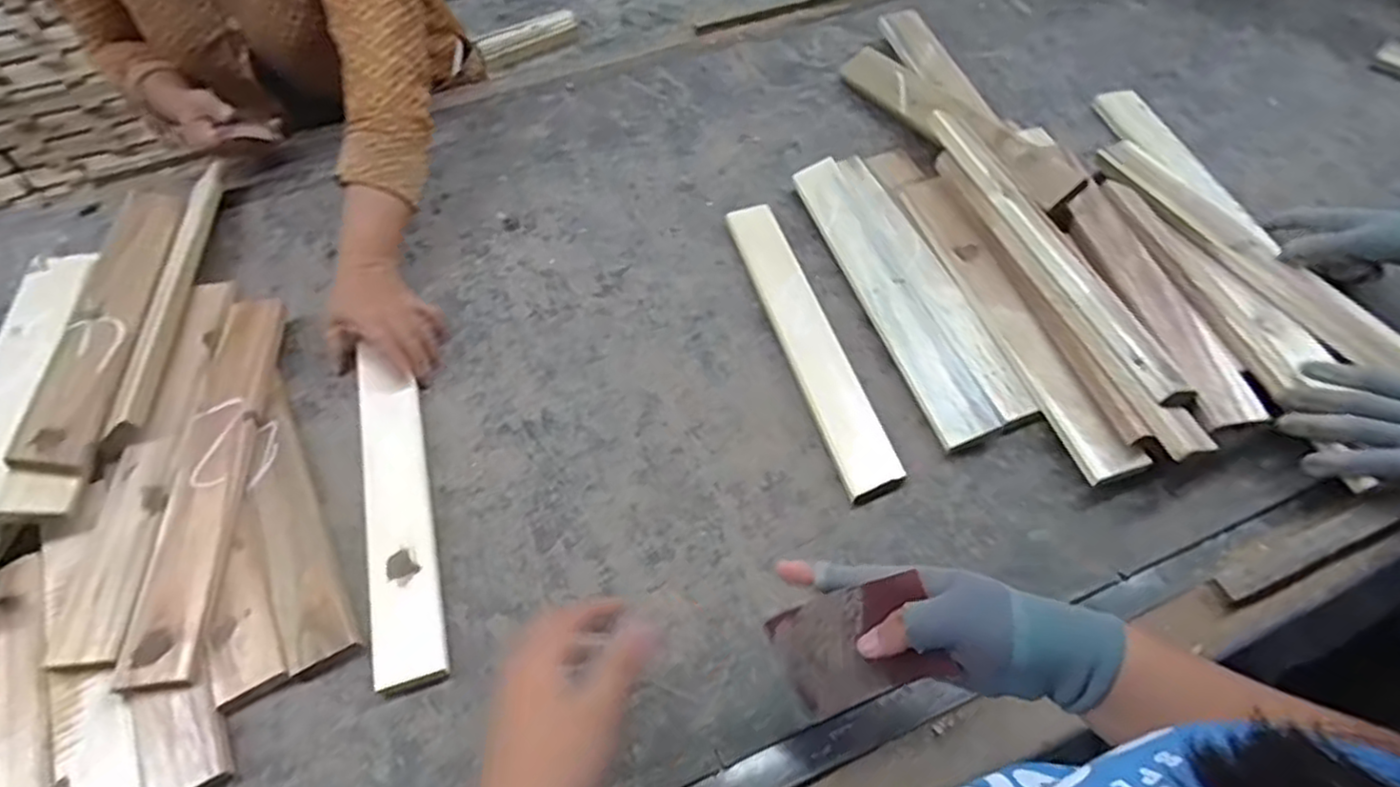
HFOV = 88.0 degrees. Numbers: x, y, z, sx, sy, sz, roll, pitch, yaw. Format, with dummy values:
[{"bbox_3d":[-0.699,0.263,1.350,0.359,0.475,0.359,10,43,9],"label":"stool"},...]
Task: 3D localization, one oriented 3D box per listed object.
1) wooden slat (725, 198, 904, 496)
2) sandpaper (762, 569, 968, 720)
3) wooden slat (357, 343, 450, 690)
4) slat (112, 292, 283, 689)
[{"bbox_3d":[0.102,-0.057,0.696,0.051,0.019,0.348,-14,55,-7],"label":"wooden slat"},{"bbox_3d":[0.092,0.151,0.429,0.092,0.014,0.067,-27,91,20],"label":"sandpaper"},{"bbox_3d":[-0.250,0.091,0.601,0.051,0.011,0.295,-10,57,-17],"label":"wooden slat"},{"bbox_3d":[-0.405,0.061,0.607,0.050,0.021,0.350,-8,54,-3],"label":"slat"}]

